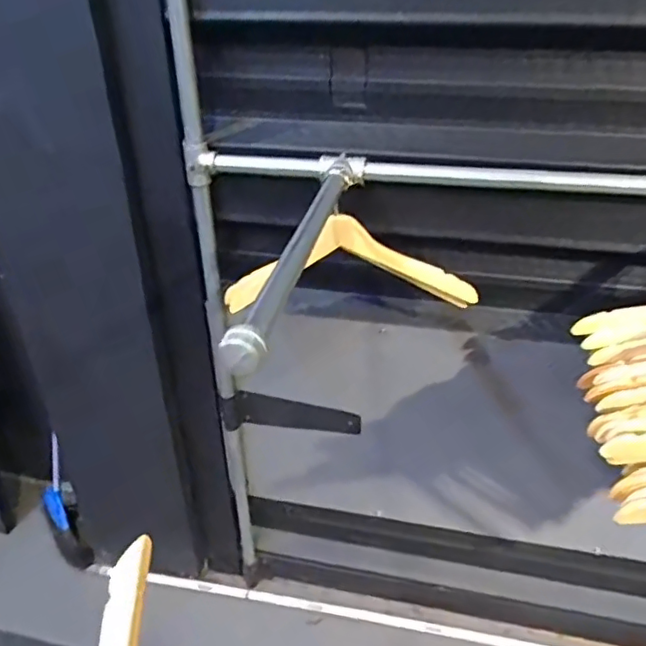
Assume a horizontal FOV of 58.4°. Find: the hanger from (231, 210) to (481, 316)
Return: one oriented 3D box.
[{"bbox_3d":[0.044,-0.099,0.998,0.433,0.192,0.066,6,33,10],"label":"hanger"}]

